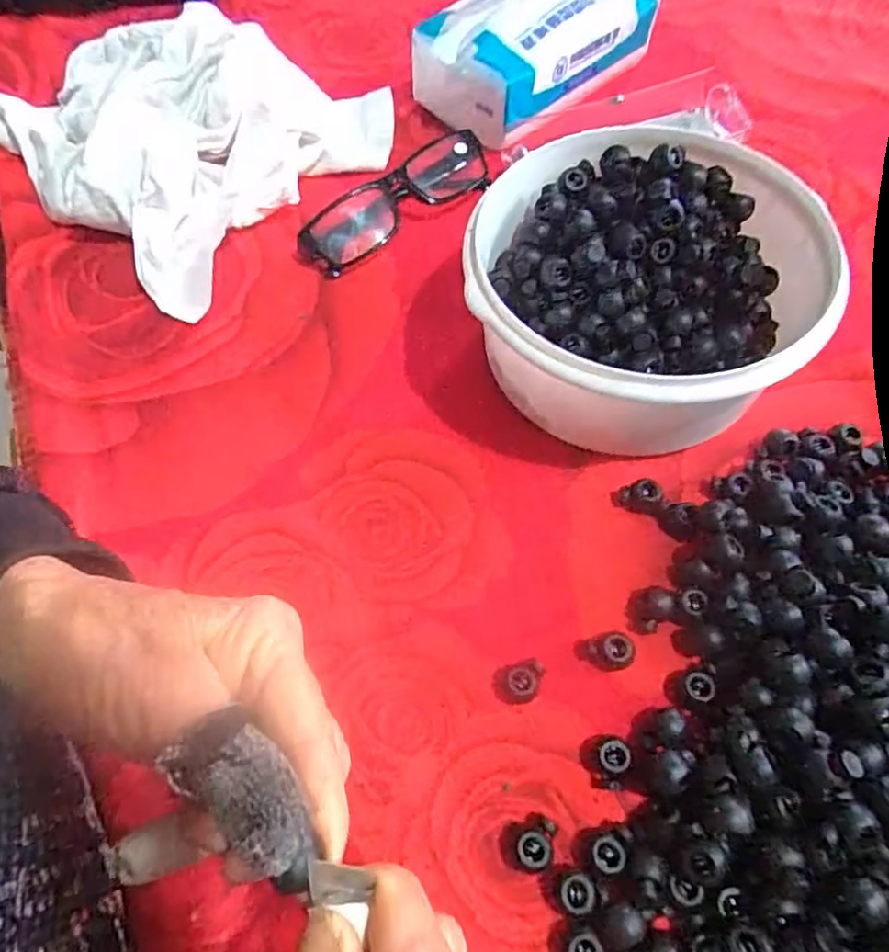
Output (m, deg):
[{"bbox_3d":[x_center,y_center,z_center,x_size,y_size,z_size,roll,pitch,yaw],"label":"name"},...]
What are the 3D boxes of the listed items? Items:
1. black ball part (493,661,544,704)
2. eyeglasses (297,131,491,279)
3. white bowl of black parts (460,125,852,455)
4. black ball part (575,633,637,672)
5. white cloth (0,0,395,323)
[{"bbox_3d":[0.031,0.086,0.263,0.020,0.010,0.015,-3,62,-1],"label":"black ball part"},{"bbox_3d":[-0.031,-0.173,0.392,0.126,0.031,0.038,-35,67,-17],"label":"eyeglasses"},{"bbox_3d":[0.095,-0.087,0.314,0.154,0.074,0.161,0,62,0],"label":"white bowl of black parts"},{"bbox_3d":[0.068,0.074,0.267,0.022,0.010,0.013,-2,62,-1],"label":"black ball part"},{"bbox_3d":[-0.186,-0.245,0.423,0.261,0.056,0.223,33,67,16],"label":"white cloth"}]

